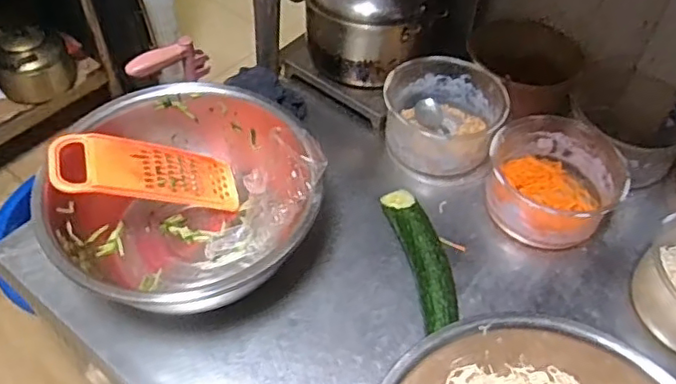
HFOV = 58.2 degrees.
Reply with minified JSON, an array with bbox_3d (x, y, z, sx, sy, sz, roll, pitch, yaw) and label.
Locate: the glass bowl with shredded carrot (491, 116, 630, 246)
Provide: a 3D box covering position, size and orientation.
[{"bbox_3d":[0.292,-0.016,0.834,0.171,0.098,0.156,1,50,-2],"label":"glass bowl with shredded carrot"}]

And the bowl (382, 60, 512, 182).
[{"bbox_3d":[0.156,-0.111,0.901,0.166,0.089,0.178,1,50,-2],"label":"bowl"}]

